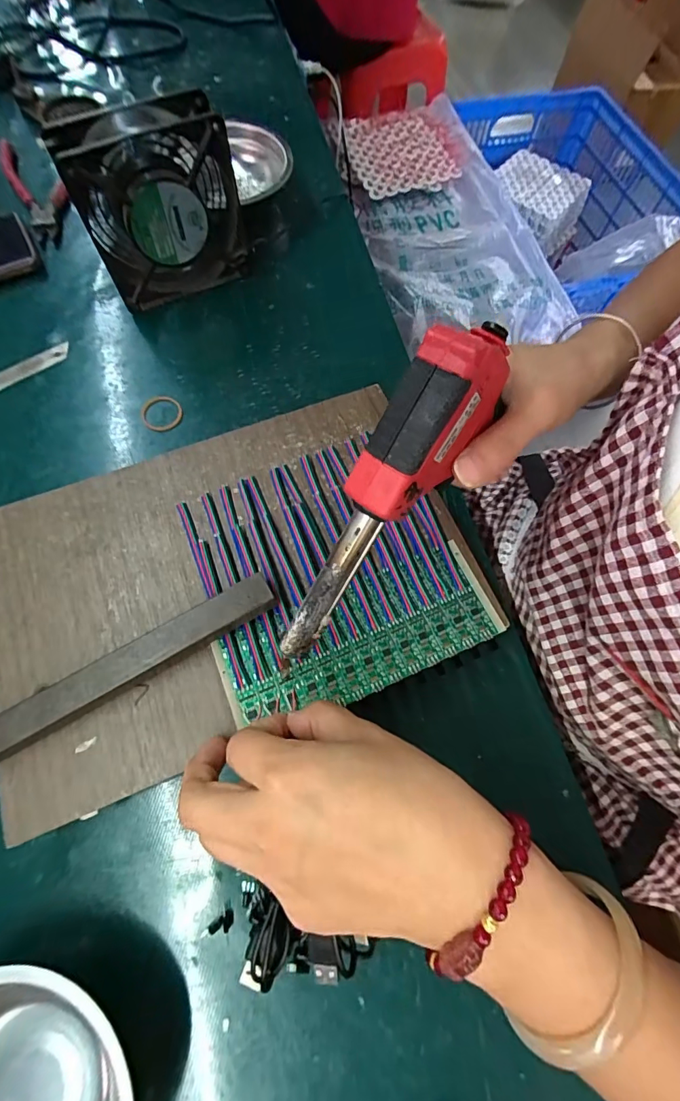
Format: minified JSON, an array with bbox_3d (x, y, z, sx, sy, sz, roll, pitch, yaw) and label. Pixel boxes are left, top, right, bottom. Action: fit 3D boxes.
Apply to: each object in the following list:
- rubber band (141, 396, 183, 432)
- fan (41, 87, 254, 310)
[{"bbox_3d":[-0.147,-0.115,0.361,0.033,0.004,0.034,0,69,-1],"label":"rubber band"},{"bbox_3d":[-0.142,-0.272,0.357,0.118,0.125,0.048,-21,71,-9],"label":"fan"}]

